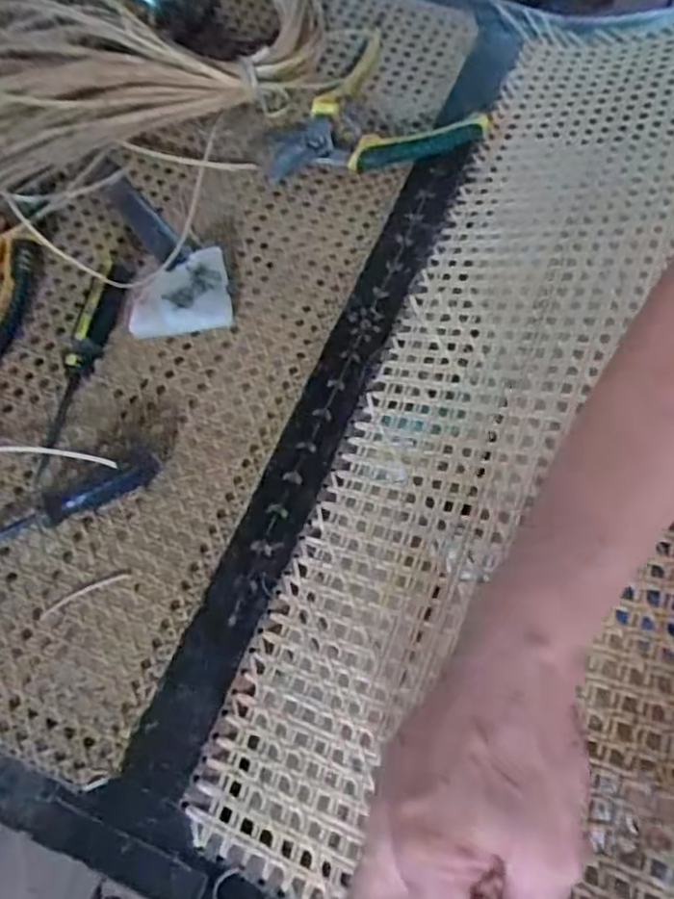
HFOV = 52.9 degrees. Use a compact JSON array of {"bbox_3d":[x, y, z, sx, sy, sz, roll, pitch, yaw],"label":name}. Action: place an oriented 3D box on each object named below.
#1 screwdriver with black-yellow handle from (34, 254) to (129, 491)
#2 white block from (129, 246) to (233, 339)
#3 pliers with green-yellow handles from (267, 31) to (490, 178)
[{"bbox_3d":[-0.176,-0.064,0.467,0.023,0.027,0.168,13,69,5],"label":"screwdriver with black-yellow handle"},{"bbox_3d":[-0.113,-0.110,0.487,0.070,0.025,0.052,-12,70,-5],"label":"white block"},{"bbox_3d":[0.024,-0.264,0.555,0.163,0.018,0.140,-42,75,-15],"label":"pliers with green-yellow handles"}]

